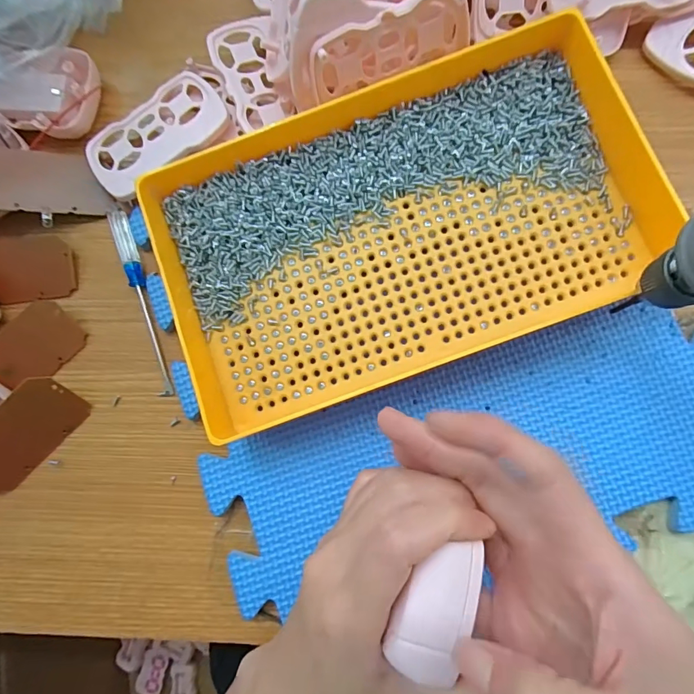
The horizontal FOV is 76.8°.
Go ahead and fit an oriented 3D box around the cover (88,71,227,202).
[{"bbox_3d":[-0.116,-0.130,0.269,0.087,0.011,0.054,-38,82,-1],"label":"cover"}]

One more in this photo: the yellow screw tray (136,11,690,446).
[{"bbox_3d":[0.035,-0.065,0.231,0.259,0.034,0.155,-20,82,2],"label":"yellow screw tray"}]

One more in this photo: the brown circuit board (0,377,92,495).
[{"bbox_3d":[-0.188,0.051,0.252,0.071,0.004,0.038,-45,123,-5],"label":"brown circuit board"}]

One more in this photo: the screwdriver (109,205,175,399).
[{"bbox_3d":[-0.123,-0.028,0.263,0.009,0.007,0.117,-17,82,2],"label":"screwdriver"}]

